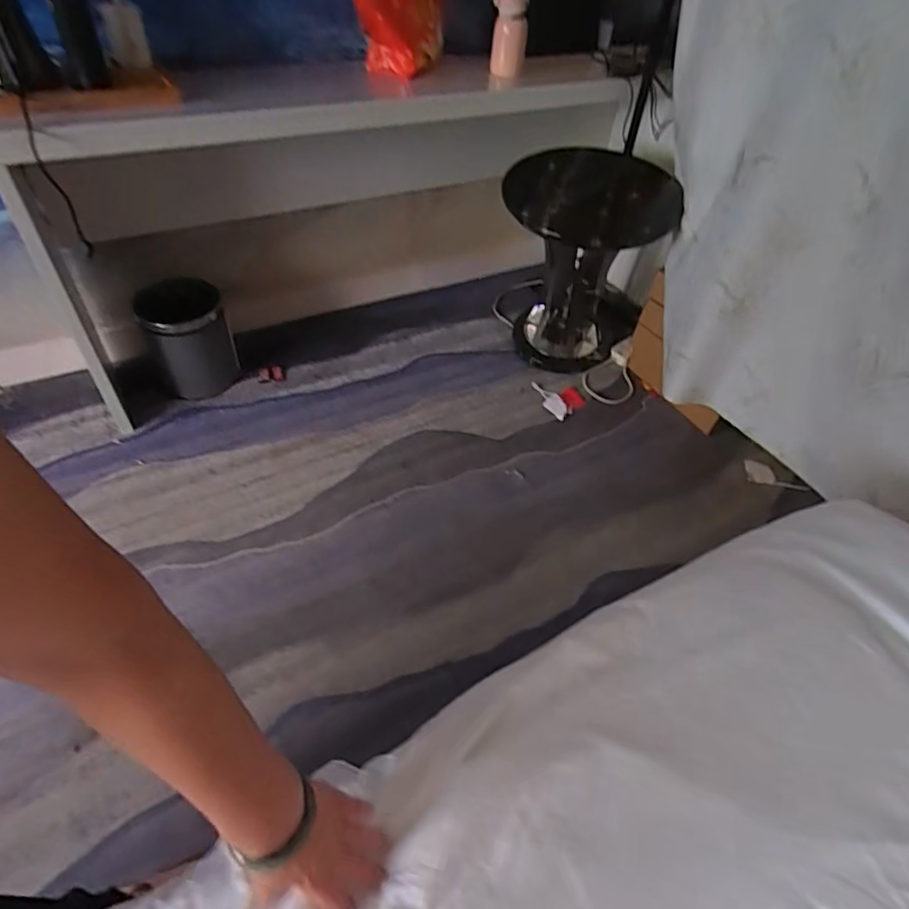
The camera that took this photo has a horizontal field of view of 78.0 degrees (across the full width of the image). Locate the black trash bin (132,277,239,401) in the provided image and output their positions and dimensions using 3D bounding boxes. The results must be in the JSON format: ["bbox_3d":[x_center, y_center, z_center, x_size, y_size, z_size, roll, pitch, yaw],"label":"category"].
[{"bbox_3d":[-0.749,-0.328,1.588,0.218,0.289,0.187,-22,55,-23],"label":"black trash bin"}]

